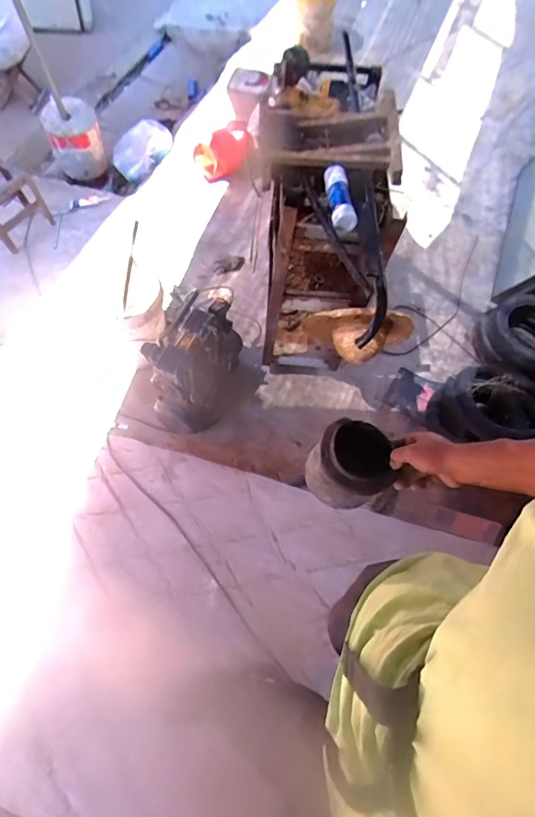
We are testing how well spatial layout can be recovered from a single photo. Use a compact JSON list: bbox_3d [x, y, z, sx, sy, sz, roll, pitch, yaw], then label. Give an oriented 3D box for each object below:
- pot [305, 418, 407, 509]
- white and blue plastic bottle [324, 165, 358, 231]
[{"bbox_3d":[0.151,0.103,0.806,0.130,0.136,0.115,30,65,14],"label":"pot"},{"bbox_3d":[0.191,-0.579,1.224,0.059,0.067,0.214,-3,65,-8],"label":"white and blue plastic bottle"}]

